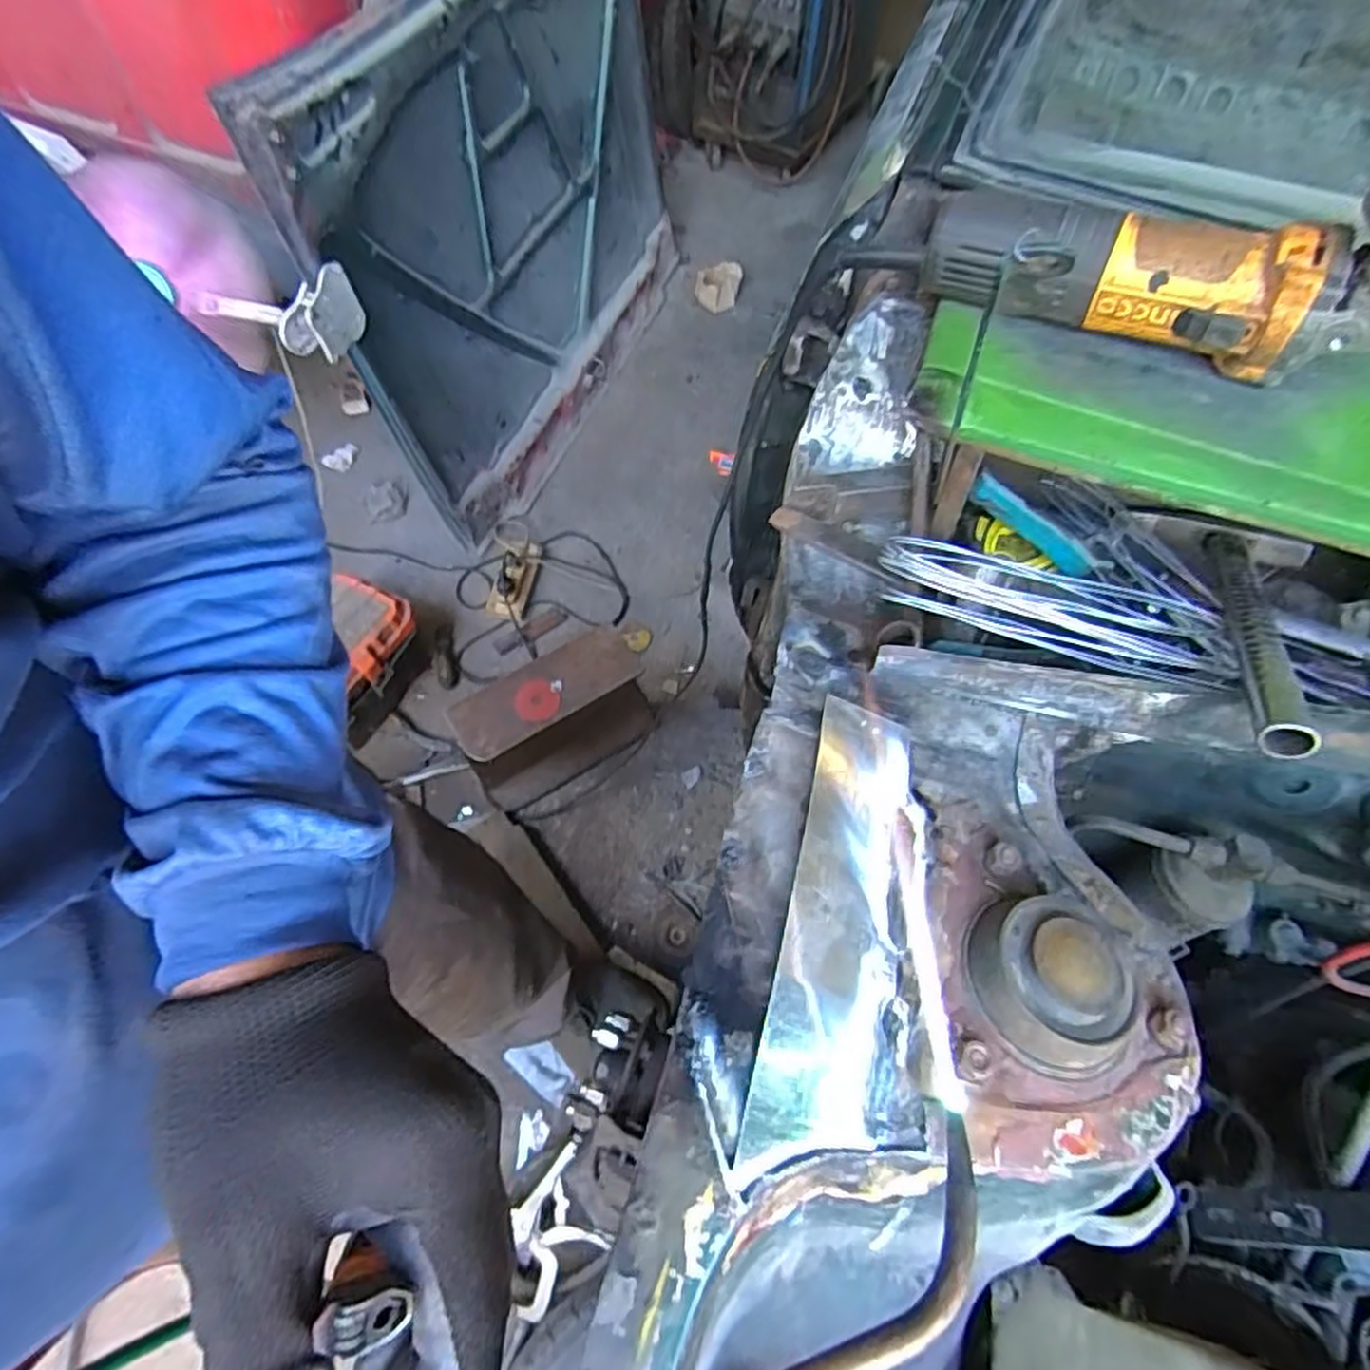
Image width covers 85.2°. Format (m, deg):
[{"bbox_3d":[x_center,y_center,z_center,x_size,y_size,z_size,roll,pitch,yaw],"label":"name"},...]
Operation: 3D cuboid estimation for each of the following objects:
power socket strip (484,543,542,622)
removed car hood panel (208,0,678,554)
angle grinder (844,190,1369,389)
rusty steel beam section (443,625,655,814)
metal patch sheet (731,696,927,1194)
[{"bbox_3d":[-0.370,-0.232,1.623,0.081,0.031,0.186,16,75,6],"label":"power socket strip"},{"bbox_3d":[-0.313,-0.994,1.572,0.197,0.834,1.225,20,63,9],"label":"removed car hood panel"},{"bbox_3d":[0.256,-0.240,0.433,0.328,0.089,0.065,16,62,22],"label":"angle grinder"},{"bbox_3d":[-0.232,0.054,1.363,0.351,0.263,0.145,-31,67,-17],"label":"rusty steel beam section"},{"bbox_3d":[0.084,0.108,0.356,0.068,0.036,0.227,15,62,6],"label":"metal patch sheet"}]

